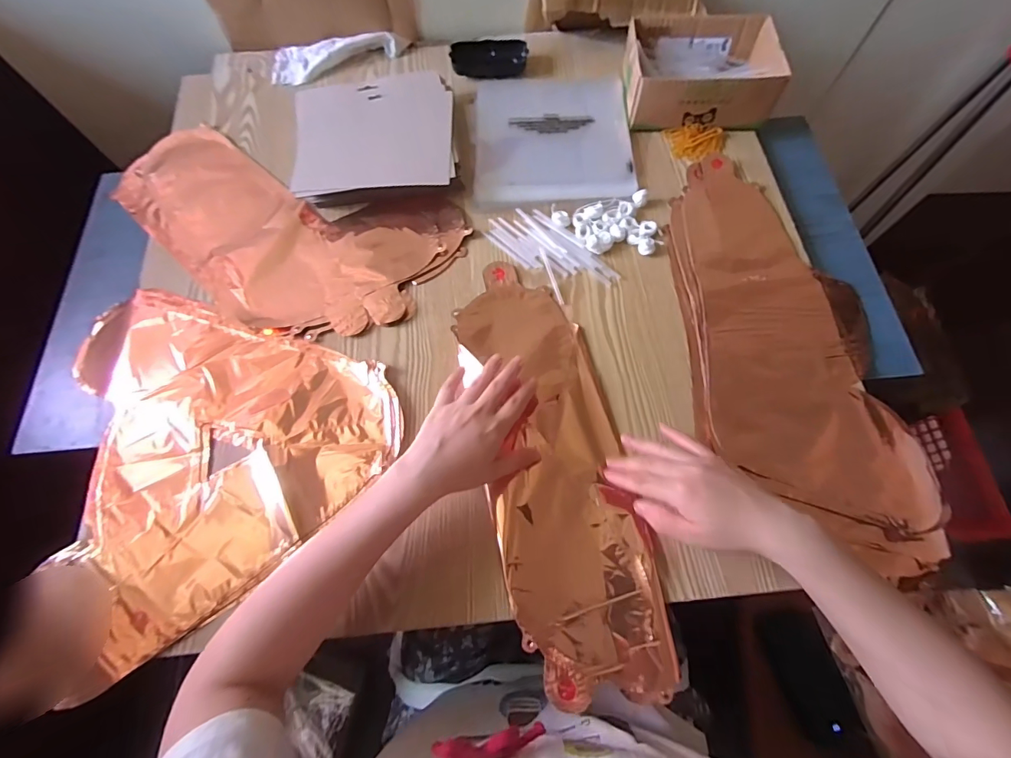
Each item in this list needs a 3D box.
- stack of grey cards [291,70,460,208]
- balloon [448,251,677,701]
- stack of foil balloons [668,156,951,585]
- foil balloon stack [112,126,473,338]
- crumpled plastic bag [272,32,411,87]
[{"bbox_3d":[-0.165,-0.307,0.570,0.198,0.036,0.191,-6,69,-1],"label":"stack of grey cards"},{"bbox_3d":[0.046,0.074,0.447,0.135,0.016,0.427,-11,69,-3],"label":"balloon"},{"bbox_3d":[0.300,-0.044,0.478,0.209,0.030,0.460,-5,69,-1],"label":"stack of foil balloons"},{"bbox_3d":[-0.290,-0.187,0.550,0.440,0.015,0.231,24,71,10],"label":"foil balloon stack"},{"bbox_3d":[-0.243,-0.469,0.639,0.193,0.023,0.075,-3,69,0],"label":"crumpled plastic bag"}]

